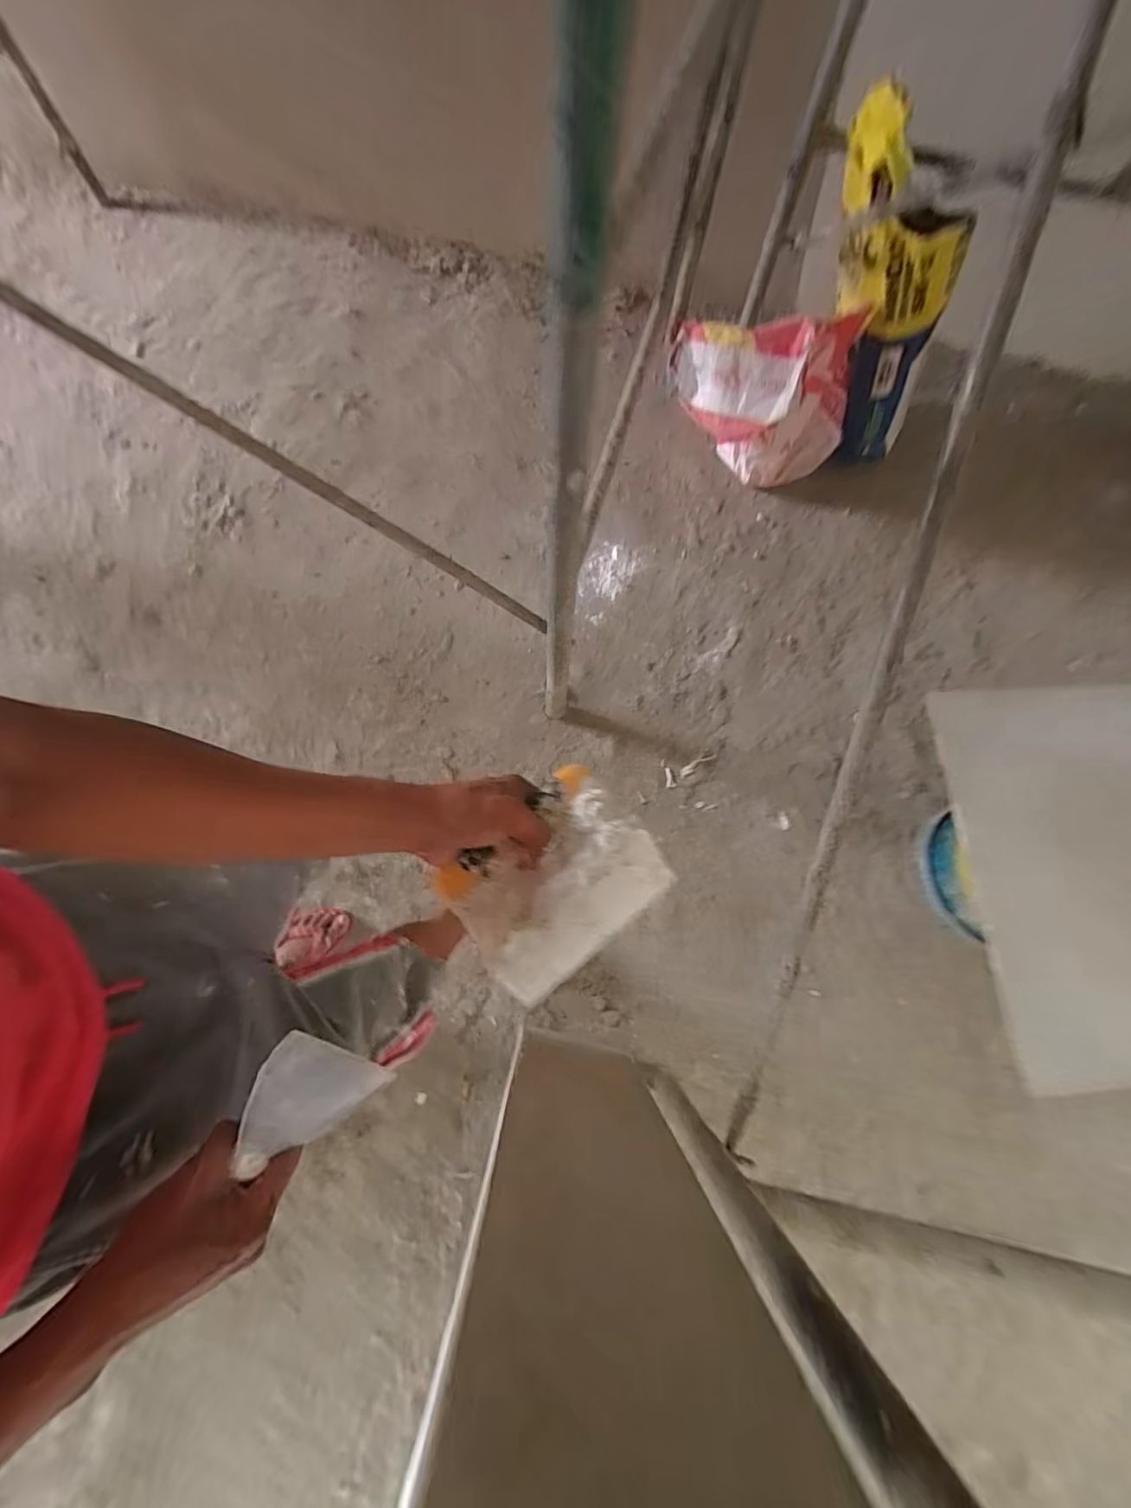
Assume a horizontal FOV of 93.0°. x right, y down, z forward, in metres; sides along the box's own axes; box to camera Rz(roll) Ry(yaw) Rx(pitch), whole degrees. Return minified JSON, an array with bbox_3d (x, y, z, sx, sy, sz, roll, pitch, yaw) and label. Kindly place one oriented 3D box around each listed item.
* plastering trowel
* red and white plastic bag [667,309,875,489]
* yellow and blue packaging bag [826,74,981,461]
[{"bbox_3d":[-0.009,0.091,0.387,0.142,0.035,0.114,-40,78,-11],"label":"plastering trowel"},{"bbox_3d":[0.437,-0.767,1.222,0.445,0.353,0.196,9,75,-1],"label":"red and white plastic bag"},{"bbox_3d":[0.682,-0.912,1.104,0.227,0.645,0.166,21,72,35],"label":"yellow and blue packaging bag"}]

